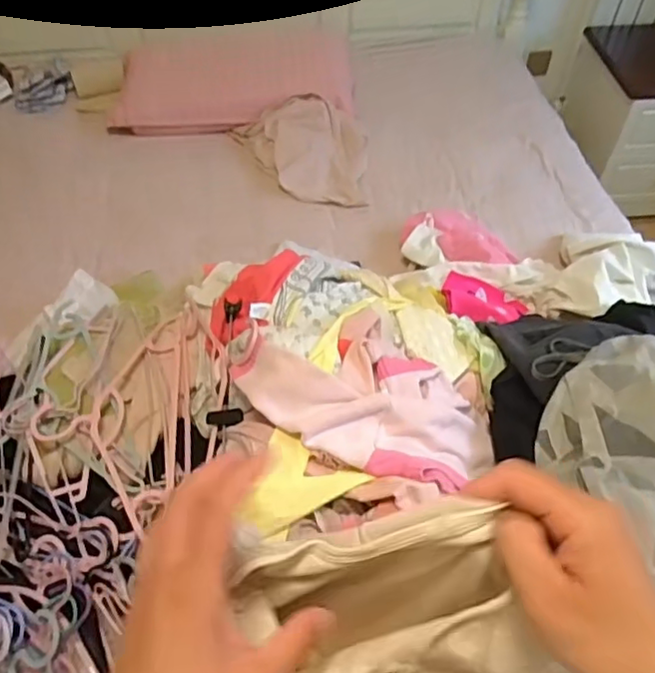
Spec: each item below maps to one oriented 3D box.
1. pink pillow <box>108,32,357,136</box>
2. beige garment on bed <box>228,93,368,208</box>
[{"bbox_3d":[-0.259,-0.739,1.756,0.655,0.126,0.413,-3,51,-2],"label":"pink pillow"},{"bbox_3d":[-0.075,-0.479,1.575,0.353,0.096,0.322,2,51,2],"label":"beige garment on bed"}]

